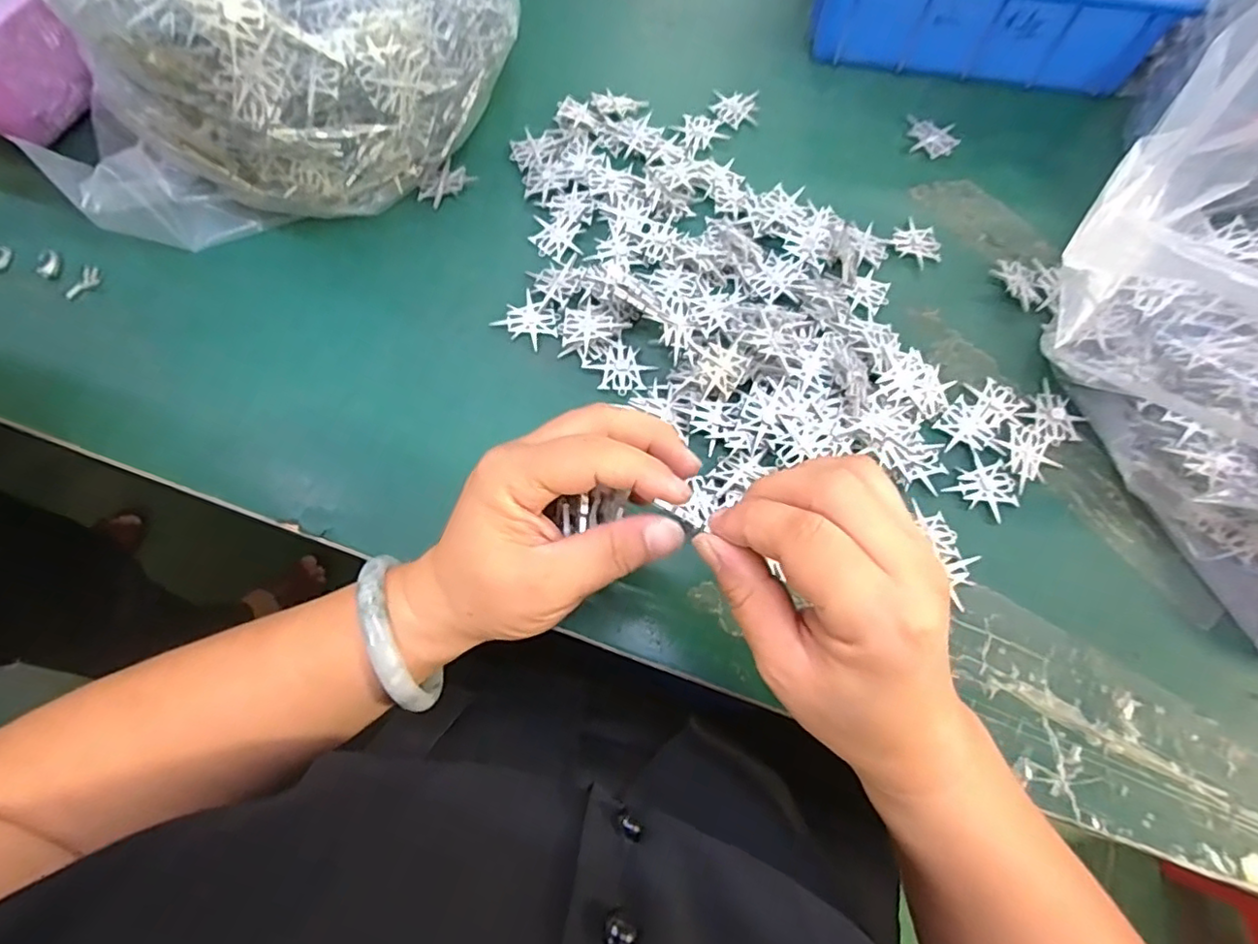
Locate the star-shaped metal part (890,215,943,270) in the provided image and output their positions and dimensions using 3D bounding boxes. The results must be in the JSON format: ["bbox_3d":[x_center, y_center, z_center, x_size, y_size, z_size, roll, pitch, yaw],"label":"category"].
[{"bbox_3d":[0.187,-0.148,0.393,0.033,0.004,0.031,35,73,10],"label":"star-shaped metal part"}]

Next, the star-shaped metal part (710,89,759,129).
[{"bbox_3d":[0.075,-0.259,0.433,0.033,0.004,0.033,2,70,-1],"label":"star-shaped metal part"}]

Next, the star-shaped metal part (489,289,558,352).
[{"bbox_3d":[-0.060,-0.090,0.366,0.034,0.004,0.030,39,73,11],"label":"star-shaped metal part"}]

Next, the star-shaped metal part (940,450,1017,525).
[{"bbox_3d":[0.197,0.008,0.333,0.032,0.004,0.032,-36,75,-13],"label":"star-shaped metal part"}]

